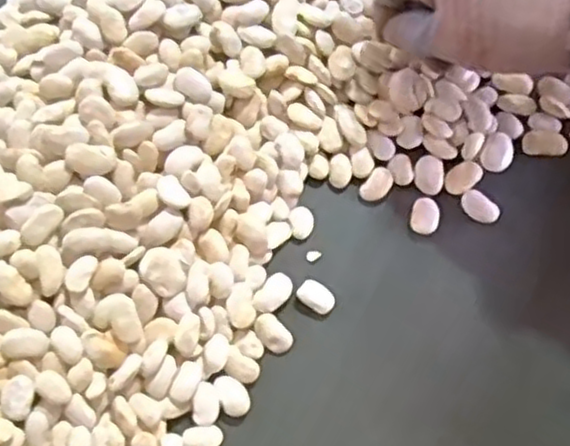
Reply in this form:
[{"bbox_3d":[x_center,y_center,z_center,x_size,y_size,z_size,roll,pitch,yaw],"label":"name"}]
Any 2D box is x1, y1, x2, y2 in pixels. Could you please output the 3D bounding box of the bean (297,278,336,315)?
[{"bbox_3d":[0.019,0.045,0.446,0.023,0.004,0.016,39,77,14],"label":"bean"}]

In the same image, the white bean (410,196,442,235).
[{"bbox_3d":[0.088,-0.005,0.460,0.018,0.006,0.024,12,72,7],"label":"white bean"}]

